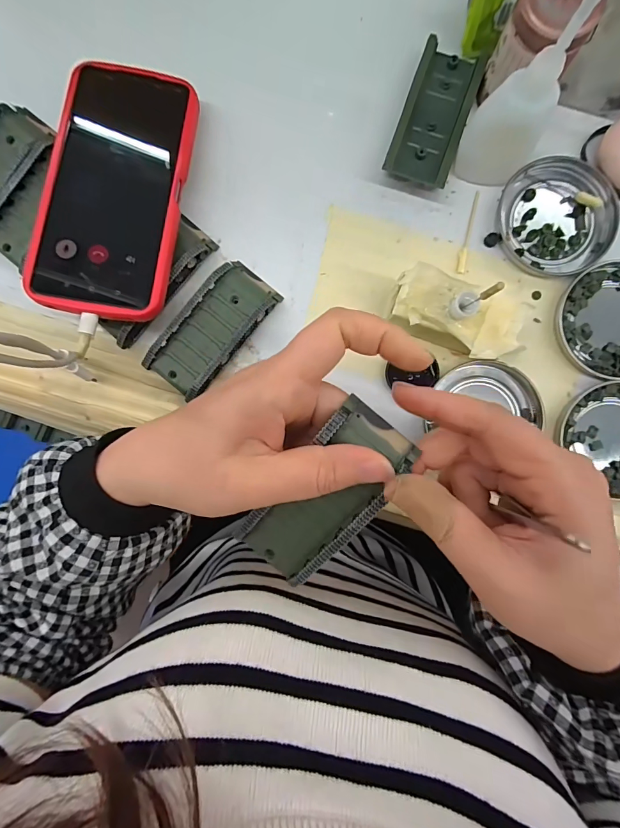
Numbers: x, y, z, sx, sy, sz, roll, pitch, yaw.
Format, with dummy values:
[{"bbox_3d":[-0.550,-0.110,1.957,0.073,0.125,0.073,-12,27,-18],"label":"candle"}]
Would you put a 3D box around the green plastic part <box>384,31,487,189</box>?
[{"bbox_3d":[0.085,-0.203,0.260,0.043,0.020,0.087,20,89,1],"label":"green plastic part"}]

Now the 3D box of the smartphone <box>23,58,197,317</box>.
[{"bbox_3d":[-0.125,-0.144,0.245,0.081,0.010,0.163,7,83,-4],"label":"smartphone"}]

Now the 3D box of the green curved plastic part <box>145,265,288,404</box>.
[{"bbox_3d":[-0.066,-0.058,0.262,0.044,0.019,0.094,40,90,2],"label":"green curved plastic part"}]

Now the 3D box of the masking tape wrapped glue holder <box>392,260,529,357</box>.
[{"bbox_3d":[0.091,-0.063,0.248,0.085,0.040,0.042,18,89,1],"label":"masking tape wrapped glue holder"}]

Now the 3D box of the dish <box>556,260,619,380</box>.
[{"bbox_3d":[0.210,-0.066,0.260,0.078,0.008,0.082,0,89,1],"label":"dish"}]

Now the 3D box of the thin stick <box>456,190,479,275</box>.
[{"bbox_3d":[0.111,-0.128,0.266,0.006,0.004,0.059,12,90,1],"label":"thin stick"}]

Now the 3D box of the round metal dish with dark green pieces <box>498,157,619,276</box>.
[{"bbox_3d":[0.170,-0.135,0.262,0.075,0.009,0.074,0,89,1],"label":"round metal dish with dark green pieces"}]

